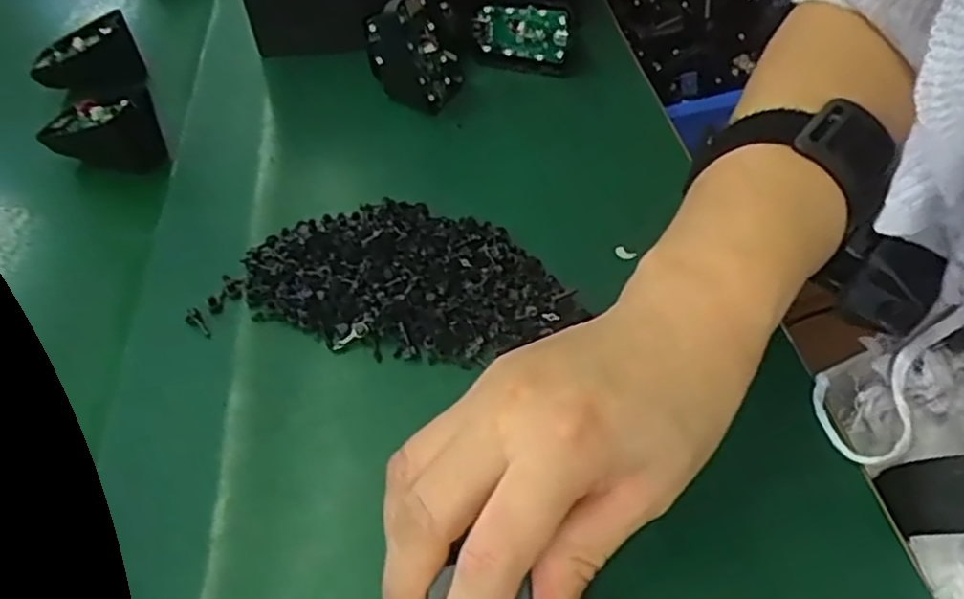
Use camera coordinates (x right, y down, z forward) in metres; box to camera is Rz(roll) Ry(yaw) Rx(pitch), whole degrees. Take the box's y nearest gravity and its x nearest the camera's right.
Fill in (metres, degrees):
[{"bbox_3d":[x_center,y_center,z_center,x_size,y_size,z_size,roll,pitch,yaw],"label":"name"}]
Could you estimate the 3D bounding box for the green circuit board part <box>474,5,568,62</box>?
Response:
[{"bbox_3d":[0.026,-0.174,0.463,0.059,0.035,0.006,9,44,15],"label":"green circuit board part"}]

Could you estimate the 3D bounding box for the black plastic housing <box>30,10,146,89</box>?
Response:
[{"bbox_3d":[-0.270,-0.166,0.481,0.070,0.037,0.038,-3,48,3],"label":"black plastic housing"}]

